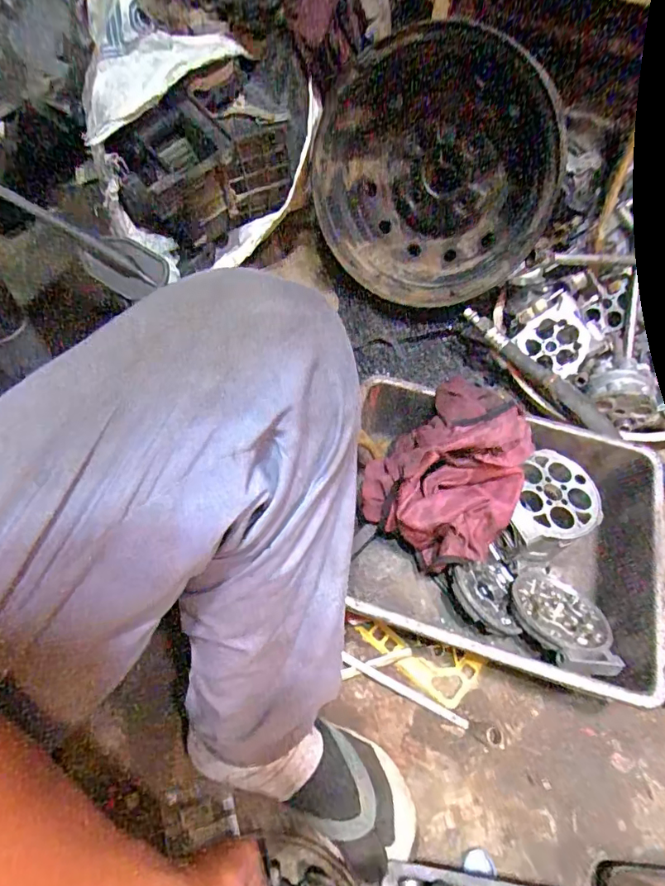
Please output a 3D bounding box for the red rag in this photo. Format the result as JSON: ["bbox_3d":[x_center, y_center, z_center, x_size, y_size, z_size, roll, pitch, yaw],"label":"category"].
[{"bbox_3d":[0.135,0.039,0.577,0.172,0.152,0.152,37,65,18],"label":"red rag"}]

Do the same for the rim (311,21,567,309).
[{"bbox_3d":[0.151,-0.398,0.753,0.369,0.352,0.169,-24,37,34],"label":"rim"}]

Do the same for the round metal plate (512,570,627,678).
[{"bbox_3d":[0.273,0.213,0.581,0.121,0.032,0.142,-9,36,-39],"label":"round metal plate"}]

